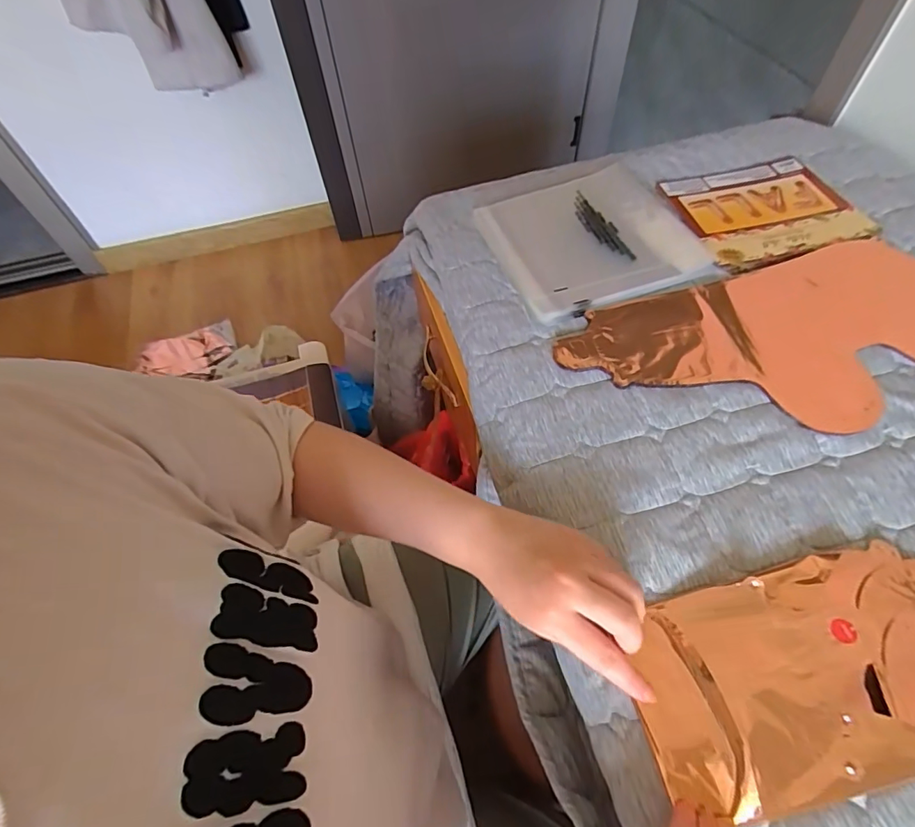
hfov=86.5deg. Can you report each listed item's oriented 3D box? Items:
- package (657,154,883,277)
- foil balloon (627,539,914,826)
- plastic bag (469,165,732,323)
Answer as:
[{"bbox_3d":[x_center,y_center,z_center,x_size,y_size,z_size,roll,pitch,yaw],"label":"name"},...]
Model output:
[{"bbox_3d":[0.370,-0.246,0.590,0.198,0.007,0.171,-13,58,-5],"label":"package"},{"bbox_3d":[0.261,0.166,0.326,0.281,0.015,0.126,-13,57,-3],"label":"foil balloon"},{"bbox_3d":[0.155,-0.204,0.569,0.217,0.015,0.207,-17,58,-7],"label":"plastic bag"}]

